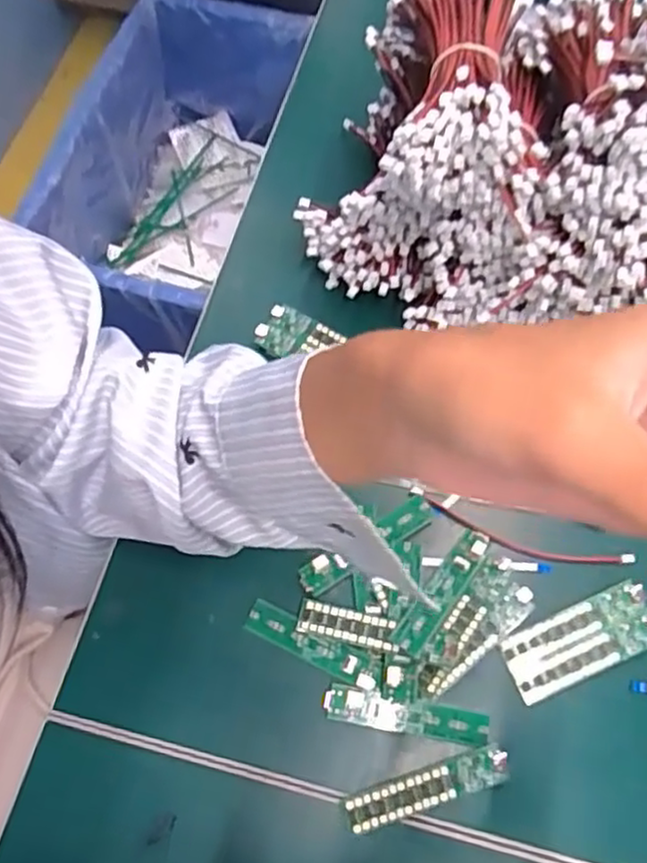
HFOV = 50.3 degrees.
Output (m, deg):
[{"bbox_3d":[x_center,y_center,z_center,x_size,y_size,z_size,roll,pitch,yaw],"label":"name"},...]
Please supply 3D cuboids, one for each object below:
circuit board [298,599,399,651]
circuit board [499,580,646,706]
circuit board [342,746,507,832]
[{"bbox_3d":[0.013,0.103,0.368,0.054,0.009,0.017,13,66,4],"label":"circuit board"},{"bbox_3d":[0.139,0.113,0.372,0.085,0.006,0.035,-21,68,-11],"label":"circuit board"},{"bbox_3d":[0.052,0.177,0.341,0.082,0.008,0.017,-16,67,-9],"label":"circuit board"}]

